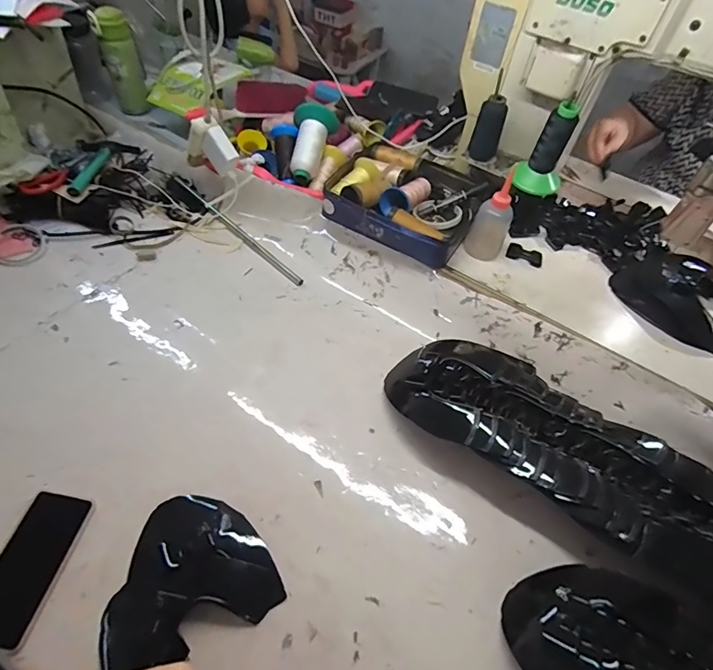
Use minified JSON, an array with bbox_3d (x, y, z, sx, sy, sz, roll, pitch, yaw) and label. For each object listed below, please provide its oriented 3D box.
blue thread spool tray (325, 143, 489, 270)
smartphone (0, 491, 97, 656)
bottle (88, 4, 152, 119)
[{"bbox_3d":[0.093,-0.261,0.851,0.260,0.070,0.243,24,53,11],"label":"blue thread spool tray"},{"bbox_3d":[-0.382,0.269,0.527,0.083,0.012,0.161,11,52,1],"label":"smartphone"},{"bbox_3d":[-0.527,-0.605,1.021,0.077,0.205,0.071,-14,56,-18],"label":"bottle"}]

